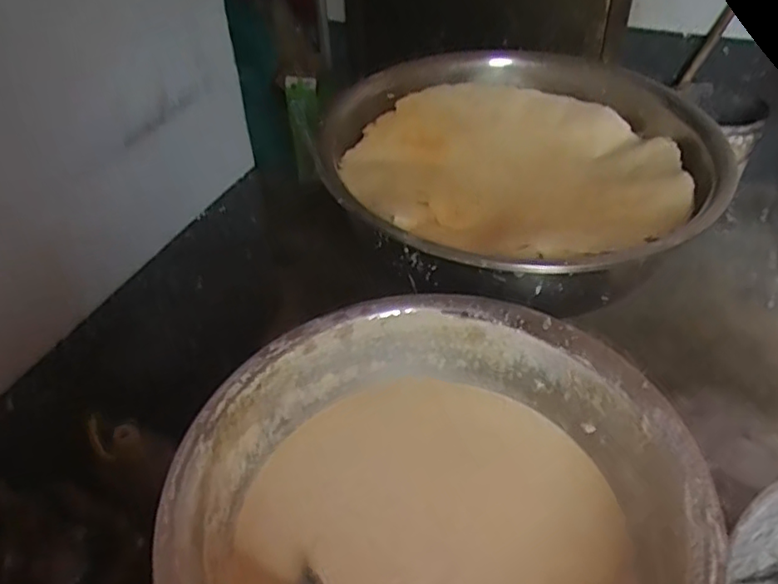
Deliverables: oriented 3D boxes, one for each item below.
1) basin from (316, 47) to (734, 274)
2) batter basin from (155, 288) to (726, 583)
[{"bbox_3d":[0.223,-0.225,1.055,0.638,0.155,0.613,-2,42,2],"label":"basin"},{"bbox_3d":[0.054,0.277,0.730,0.522,0.247,0.524,-2,42,2],"label":"batter basin"}]

